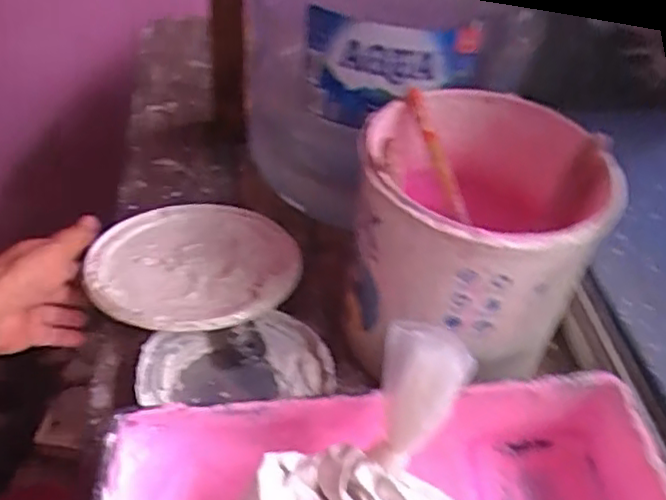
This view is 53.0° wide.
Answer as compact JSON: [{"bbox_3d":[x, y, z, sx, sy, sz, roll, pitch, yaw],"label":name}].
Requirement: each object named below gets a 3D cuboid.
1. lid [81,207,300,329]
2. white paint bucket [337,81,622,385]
[{"bbox_3d":[-0.119,0.012,0.579,0.174,0.025,0.160,3,42,-3],"label":"lid"},{"bbox_3d":[0.107,-0.005,0.518,0.167,0.169,0.164,15,43,10],"label":"white paint bucket"}]

